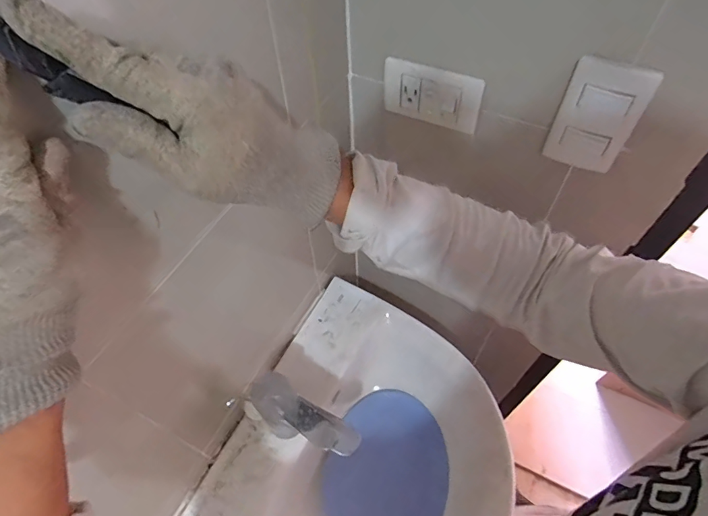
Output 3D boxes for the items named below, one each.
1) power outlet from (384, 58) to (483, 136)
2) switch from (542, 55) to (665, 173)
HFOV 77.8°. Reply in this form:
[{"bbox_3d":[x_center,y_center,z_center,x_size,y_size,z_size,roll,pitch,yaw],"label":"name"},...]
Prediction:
[{"bbox_3d":[0.086,-0.185,0.498,0.116,0.063,0.014,23,59,16],"label":"power outlet"},{"bbox_3d":[0.230,-0.133,0.419,0.069,0.110,0.006,25,60,17],"label":"switch"}]

